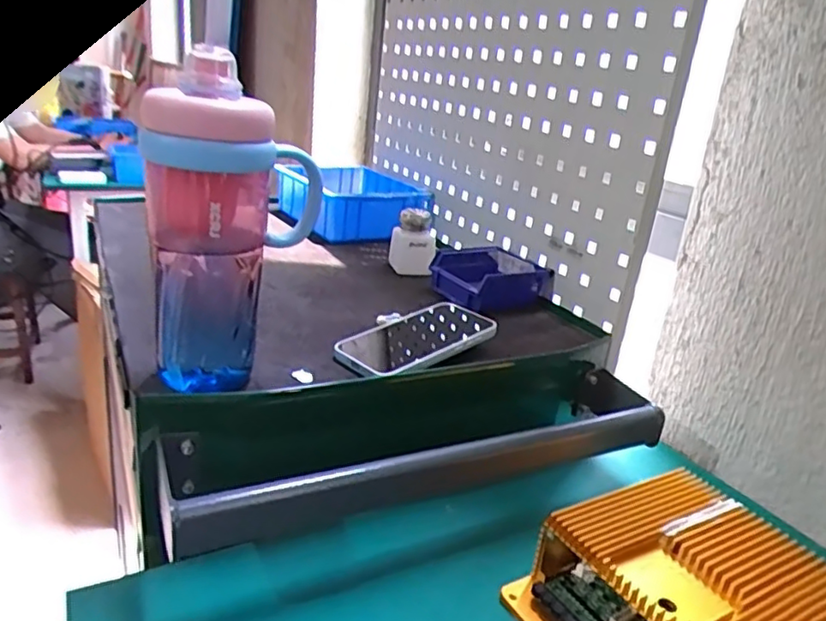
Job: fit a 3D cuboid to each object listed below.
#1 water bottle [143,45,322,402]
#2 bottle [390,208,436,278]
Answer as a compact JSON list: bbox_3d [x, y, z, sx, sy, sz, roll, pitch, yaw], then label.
[{"bbox_3d":[-0.125,-0.050,0.451,0.104,0.235,0.102,2,21,-9],"label":"water bottle"},{"bbox_3d":[0.000,-0.093,0.828,0.058,0.068,0.045,3,21,-7],"label":"bottle"}]

